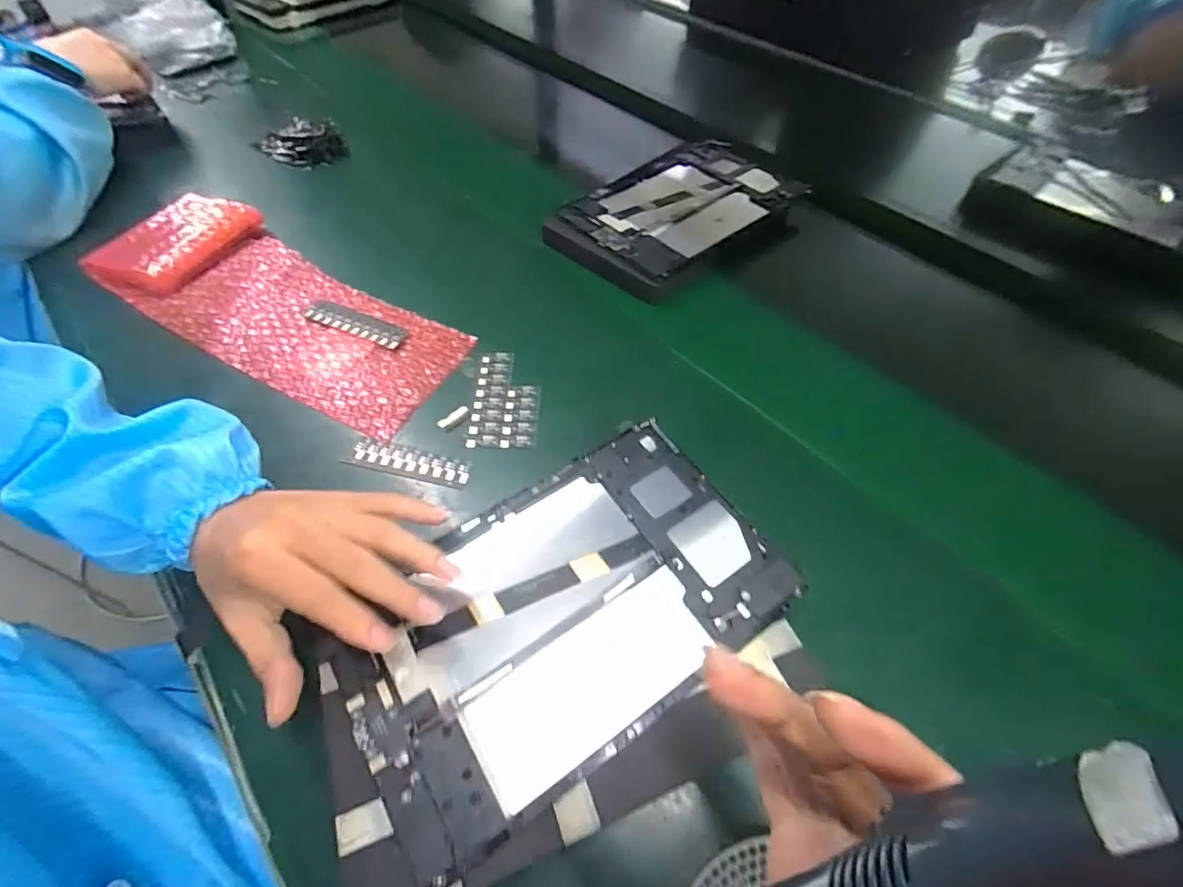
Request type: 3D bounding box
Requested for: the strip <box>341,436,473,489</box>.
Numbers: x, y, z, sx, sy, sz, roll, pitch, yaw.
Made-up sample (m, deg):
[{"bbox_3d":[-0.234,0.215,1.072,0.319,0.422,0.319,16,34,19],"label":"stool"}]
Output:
[{"bbox_3d":[-0.130,0.014,0.372,0.087,0.011,0.023,11,54,6],"label":"strip"}]

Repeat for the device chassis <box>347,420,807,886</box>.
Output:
[{"bbox_3d":[-0.014,0.092,0.293,0.231,0.023,0.143,-31,55,-20],"label":"device chassis"}]

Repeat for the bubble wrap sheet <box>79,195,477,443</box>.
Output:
[{"bbox_3d":[-0.279,-0.122,0.454,0.360,0.022,0.134,31,64,16],"label":"bubble wrap sheet"}]

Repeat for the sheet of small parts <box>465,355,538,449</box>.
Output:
[{"bbox_3d":[-0.066,-0.034,0.402,0.050,0.004,0.088,0,56,1],"label":"sheet of small parts"}]

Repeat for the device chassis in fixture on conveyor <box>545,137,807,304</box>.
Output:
[{"bbox_3d":[0.095,-0.245,0.545,0.254,0.031,0.148,-38,63,-25],"label":"device chassis in fixture on conveyor"}]

